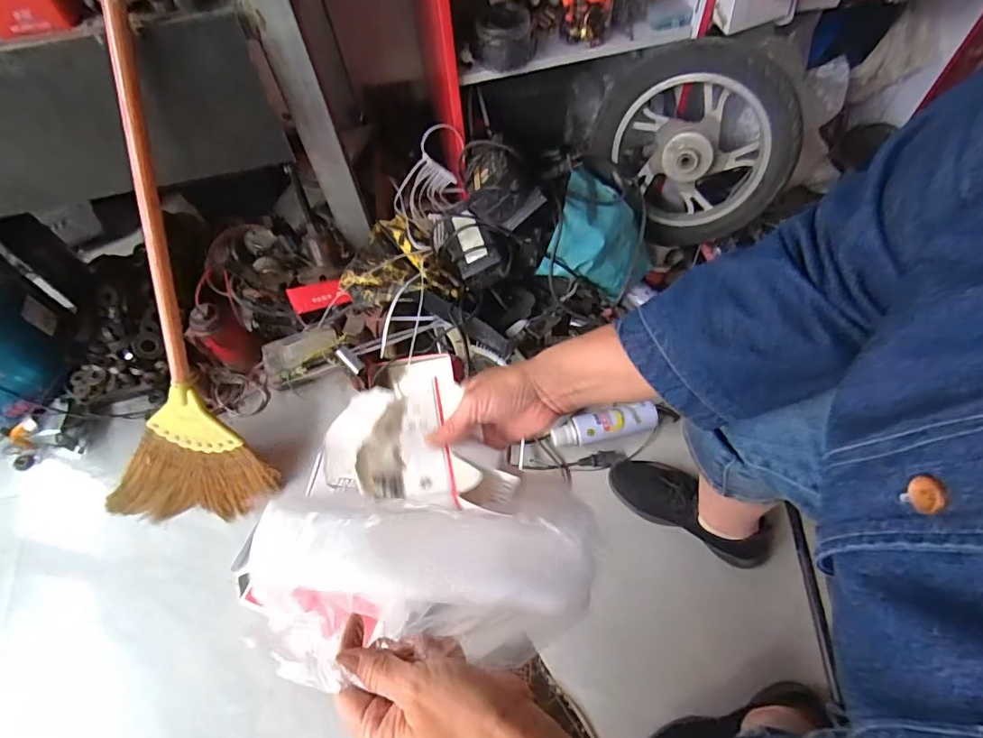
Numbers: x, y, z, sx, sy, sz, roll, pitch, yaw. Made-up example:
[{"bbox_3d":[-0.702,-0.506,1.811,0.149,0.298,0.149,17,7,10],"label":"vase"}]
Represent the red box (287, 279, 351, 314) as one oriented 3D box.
[{"bbox_3d":[-0.329,-0.143,0.974,0.108,0.052,0.020,-15,31,-13],"label":"red box"}]

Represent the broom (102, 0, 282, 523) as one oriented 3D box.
[{"bbox_3d":[-0.482,-0.126,0.726,0.280,0.855,0.071,10,24,10],"label":"broom"}]

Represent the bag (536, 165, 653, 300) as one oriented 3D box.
[{"bbox_3d":[0.208,-0.234,0.941,0.176,0.160,0.223,17,62,14],"label":"bag"}]

